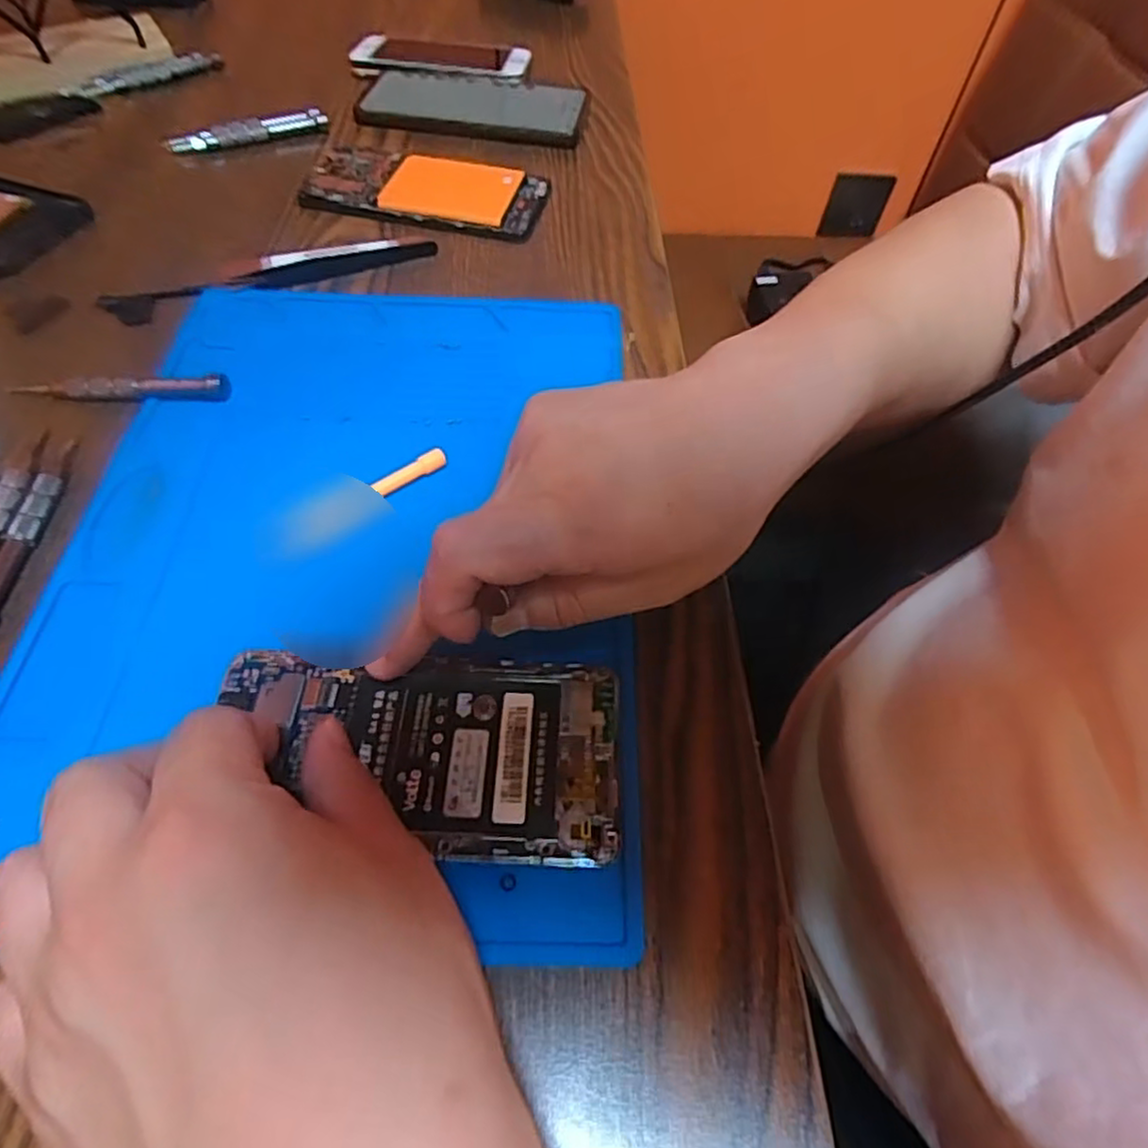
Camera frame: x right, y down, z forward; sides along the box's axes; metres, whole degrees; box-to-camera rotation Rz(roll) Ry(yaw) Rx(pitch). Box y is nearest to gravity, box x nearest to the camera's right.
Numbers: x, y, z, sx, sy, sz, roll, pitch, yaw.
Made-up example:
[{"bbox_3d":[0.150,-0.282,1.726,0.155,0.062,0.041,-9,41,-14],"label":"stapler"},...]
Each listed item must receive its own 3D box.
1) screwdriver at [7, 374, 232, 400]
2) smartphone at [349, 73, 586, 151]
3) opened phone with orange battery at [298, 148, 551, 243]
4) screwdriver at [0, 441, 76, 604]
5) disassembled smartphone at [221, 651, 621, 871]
[{"bbox_3d":[-0.218,-0.091,0.334,0.103,0.011,0.012,1,56,-2],"label":"screwdriver"},{"bbox_3d":[-0.080,-0.344,0.512,0.171,0.012,0.079,10,56,4],"label":"smartphone"},{"bbox_3d":[-0.094,-0.248,0.443,0.147,0.016,0.065,11,56,4],"label":"opened phone with orange battery"},{"bbox_3d":[-0.226,-0.021,0.287,0.014,0.008,0.098,-1,56,-3],"label":"screwdriver"},{"bbox_3d":[-0.053,0.060,0.238,0.136,0.005,0.069,2,56,-2],"label":"disassembled smartphone"}]

